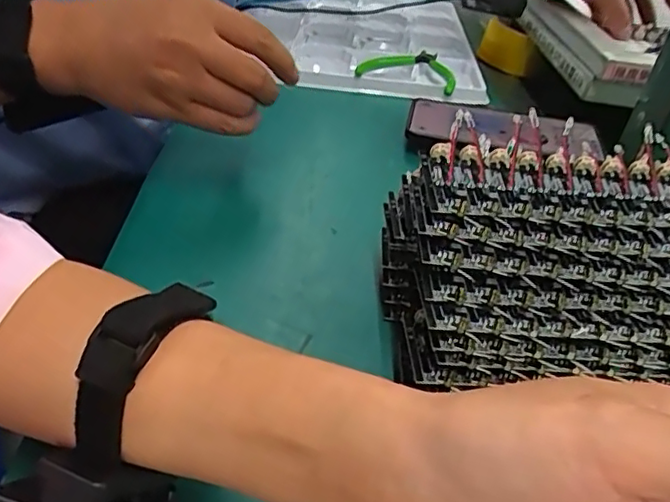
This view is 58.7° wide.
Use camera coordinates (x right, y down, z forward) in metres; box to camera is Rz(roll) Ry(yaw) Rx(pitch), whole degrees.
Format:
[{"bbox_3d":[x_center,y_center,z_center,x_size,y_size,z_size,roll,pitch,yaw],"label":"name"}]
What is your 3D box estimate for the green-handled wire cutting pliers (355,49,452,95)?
[{"bbox_3d":[0.078,-0.191,0.620,0.097,0.014,0.098,14,36,6],"label":"green-handled wire cutting pliers"}]

